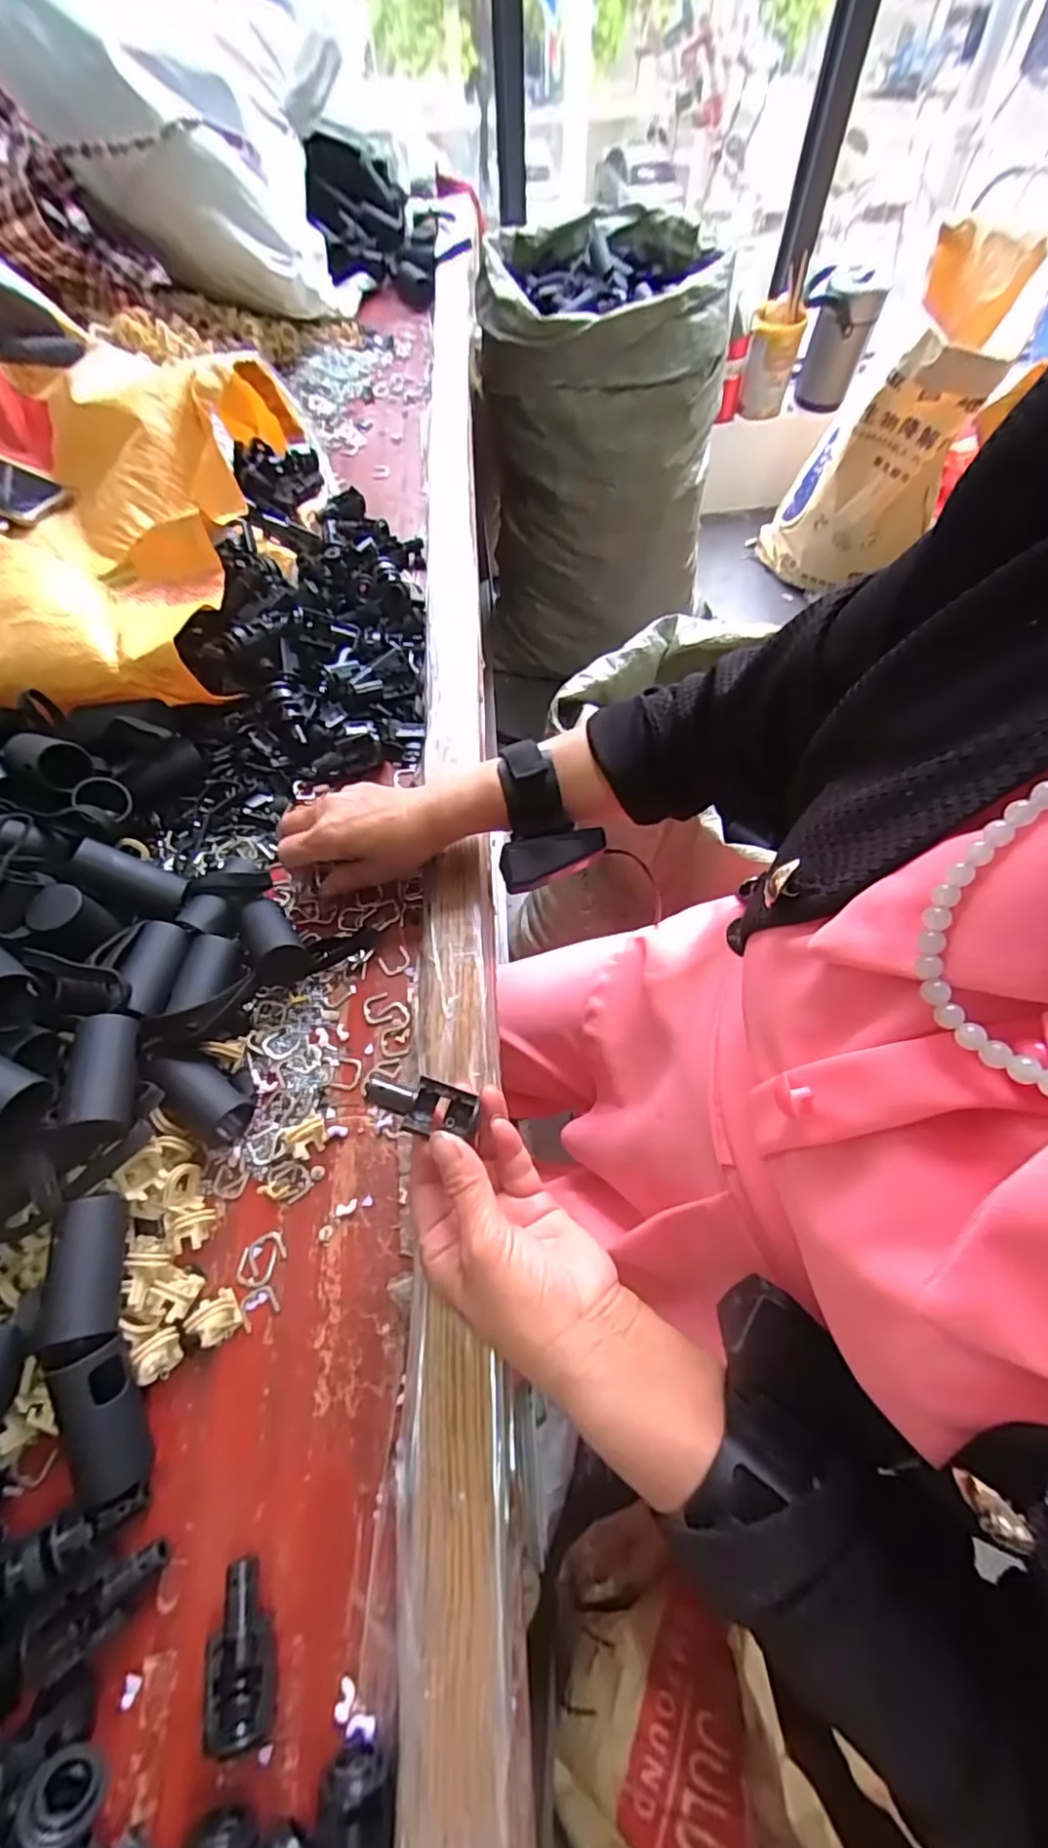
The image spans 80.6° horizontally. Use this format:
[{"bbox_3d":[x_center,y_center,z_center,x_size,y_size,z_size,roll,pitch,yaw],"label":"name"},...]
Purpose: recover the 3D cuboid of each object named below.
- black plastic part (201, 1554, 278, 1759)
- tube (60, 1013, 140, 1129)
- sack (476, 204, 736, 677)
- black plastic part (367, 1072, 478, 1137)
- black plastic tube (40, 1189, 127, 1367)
[{"bbox_3d":[-0.120,0.304,0.260,0.026,0.025,0.053,-14,64,-5],"label":"black plastic part"},{"bbox_3d":[-0.222,0.078,0.327,0.026,0.027,0.063,-15,64,-6],"label":"tube"},{"bbox_3d":[0.135,-0.814,1.192,0.416,0.657,0.334,3,63,3],"label":"sack"},{"bbox_3d":[-0.049,0.086,0.292,0.052,0.014,0.023,16,64,-7],"label":"black plastic part"},{"bbox_3d":[-0.210,0.167,0.295,0.024,0.023,0.069,-13,64,-5],"label":"black plastic tube"}]

